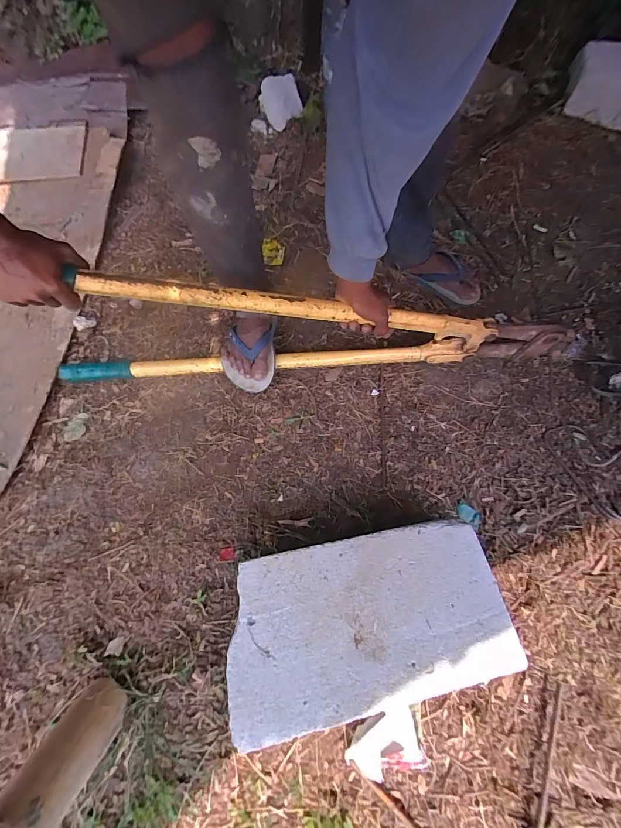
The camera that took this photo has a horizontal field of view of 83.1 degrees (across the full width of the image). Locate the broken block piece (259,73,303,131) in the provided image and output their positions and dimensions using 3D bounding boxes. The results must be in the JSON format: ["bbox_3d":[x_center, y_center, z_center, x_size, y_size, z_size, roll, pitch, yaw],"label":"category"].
[{"bbox_3d":[-0.087,-0.934,1.047,0.115,0.035,0.133,-29,98,3],"label":"broken block piece"}]

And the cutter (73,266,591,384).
[{"bbox_3d":[0.038,-0.154,0.645,0.993,0.266,0.076,0,64,-7],"label":"cutter"}]

